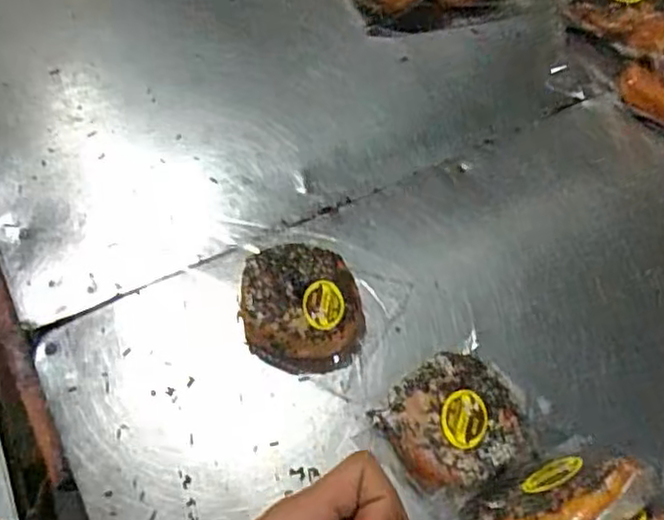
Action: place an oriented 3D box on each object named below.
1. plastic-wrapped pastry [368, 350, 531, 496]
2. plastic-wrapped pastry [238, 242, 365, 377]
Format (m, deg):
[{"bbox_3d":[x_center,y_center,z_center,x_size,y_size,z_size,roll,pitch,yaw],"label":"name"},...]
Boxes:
[{"bbox_3d":[0.088,0.116,0.474,0.103,0.037,0.090,-30,63,-16],"label":"plastic-wrapped pastry"},{"bbox_3d":[-0.025,0.035,0.520,0.089,0.044,0.104,-10,59,-5],"label":"plastic-wrapped pastry"}]

